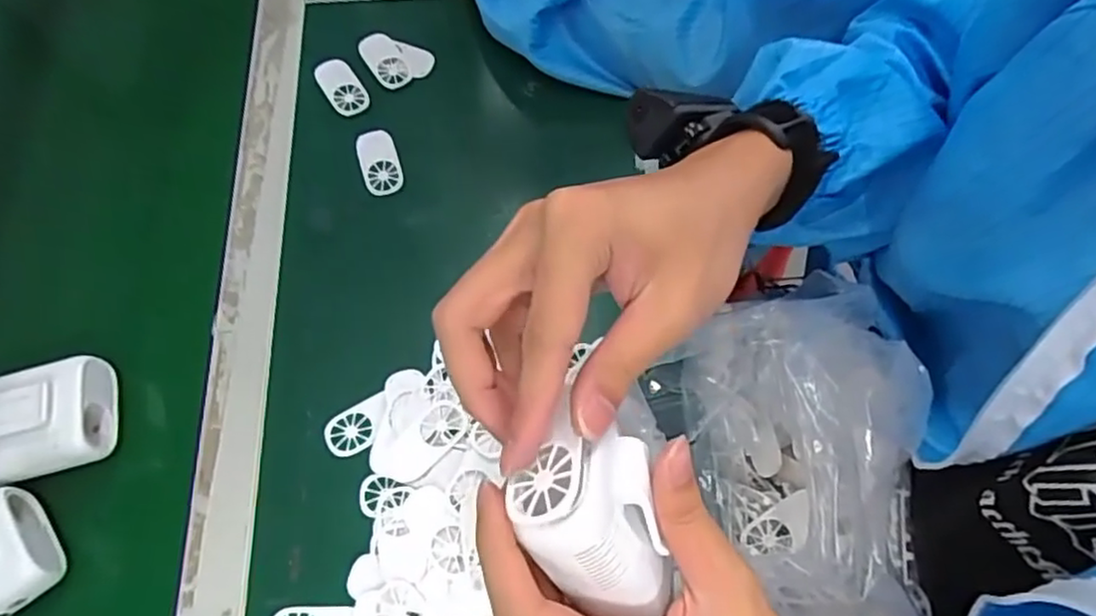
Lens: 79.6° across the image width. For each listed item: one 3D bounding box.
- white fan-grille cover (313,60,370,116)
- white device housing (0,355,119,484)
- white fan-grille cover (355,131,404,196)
[{"bbox_3d":[-0.170,-0.183,0.541,0.029,0.004,0.059,-29,70,-15],"label":"white fan-grille cover"},{"bbox_3d":[-0.325,0.069,0.411,0.087,0.035,0.065,-12,66,-8],"label":"white device housing"},{"bbox_3d":[-0.132,-0.115,0.516,0.030,0.006,0.056,-16,67,-9],"label":"white fan-grille cover"}]

